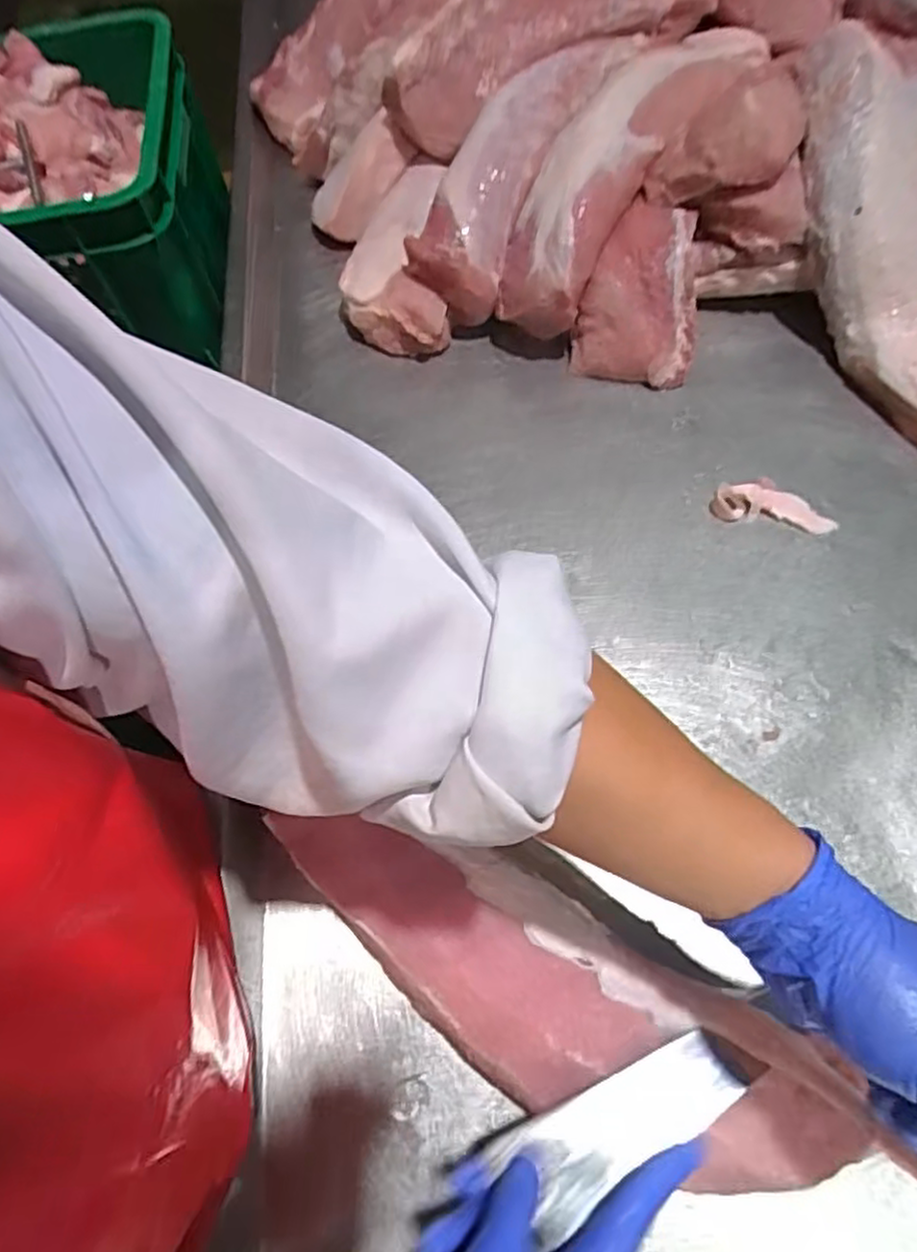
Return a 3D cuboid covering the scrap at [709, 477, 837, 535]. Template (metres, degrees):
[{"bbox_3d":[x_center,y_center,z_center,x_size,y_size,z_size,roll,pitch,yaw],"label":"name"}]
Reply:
[{"bbox_3d":[0.283,-0.113,0.632,0.104,0.014,0.048,10,61,9],"label":"scrap"}]

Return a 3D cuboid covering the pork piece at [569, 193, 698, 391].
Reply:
[{"bbox_3d":[0.190,-0.347,0.721,0.121,0.061,0.184,12,77,12],"label":"pork piece"}]

